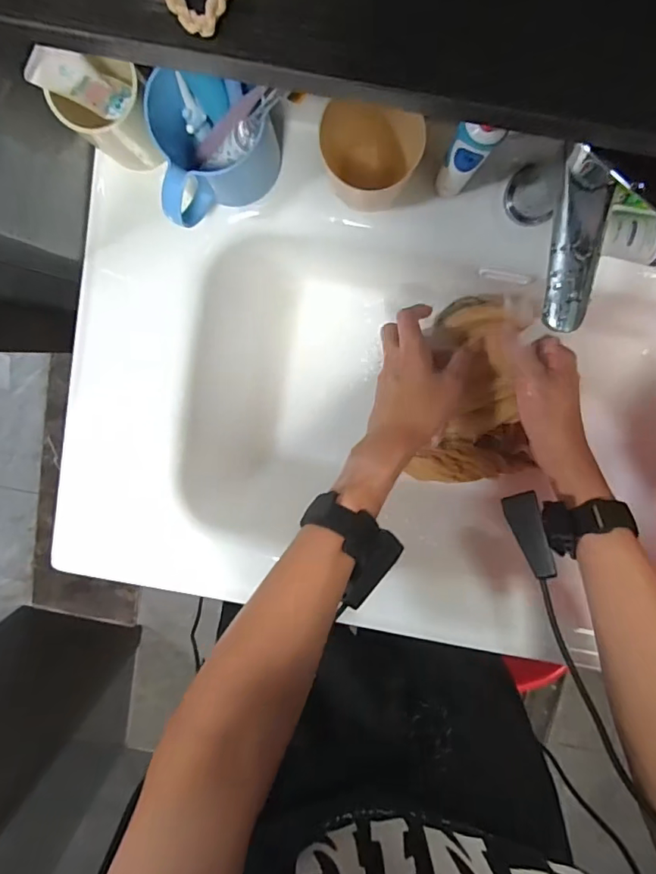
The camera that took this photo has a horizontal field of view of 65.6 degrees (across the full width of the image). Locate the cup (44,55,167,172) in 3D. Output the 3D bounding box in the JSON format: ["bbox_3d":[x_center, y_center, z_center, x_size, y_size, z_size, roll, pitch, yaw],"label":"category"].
[{"bbox_3d":[-0.172,-0.265,0.420,0.074,0.091,0.057,19,99,-1],"label":"cup"}]

